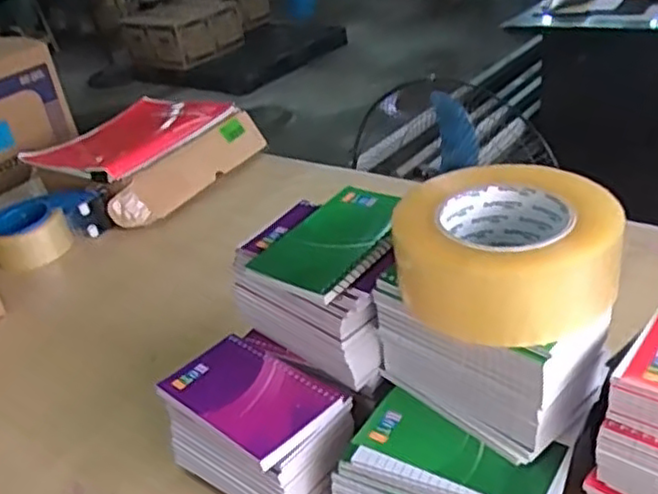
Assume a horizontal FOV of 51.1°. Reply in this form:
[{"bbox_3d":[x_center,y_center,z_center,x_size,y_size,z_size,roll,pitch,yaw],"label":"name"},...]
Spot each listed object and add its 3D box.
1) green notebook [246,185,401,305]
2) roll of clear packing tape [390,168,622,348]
[{"bbox_3d":[0.011,-0.008,0.517,0.079,0.010,0.126,16,42,38],"label":"green notebook"},{"bbox_3d":[0.104,0.001,0.420,0.125,0.060,0.118,-7,31,3],"label":"roll of clear packing tape"}]

